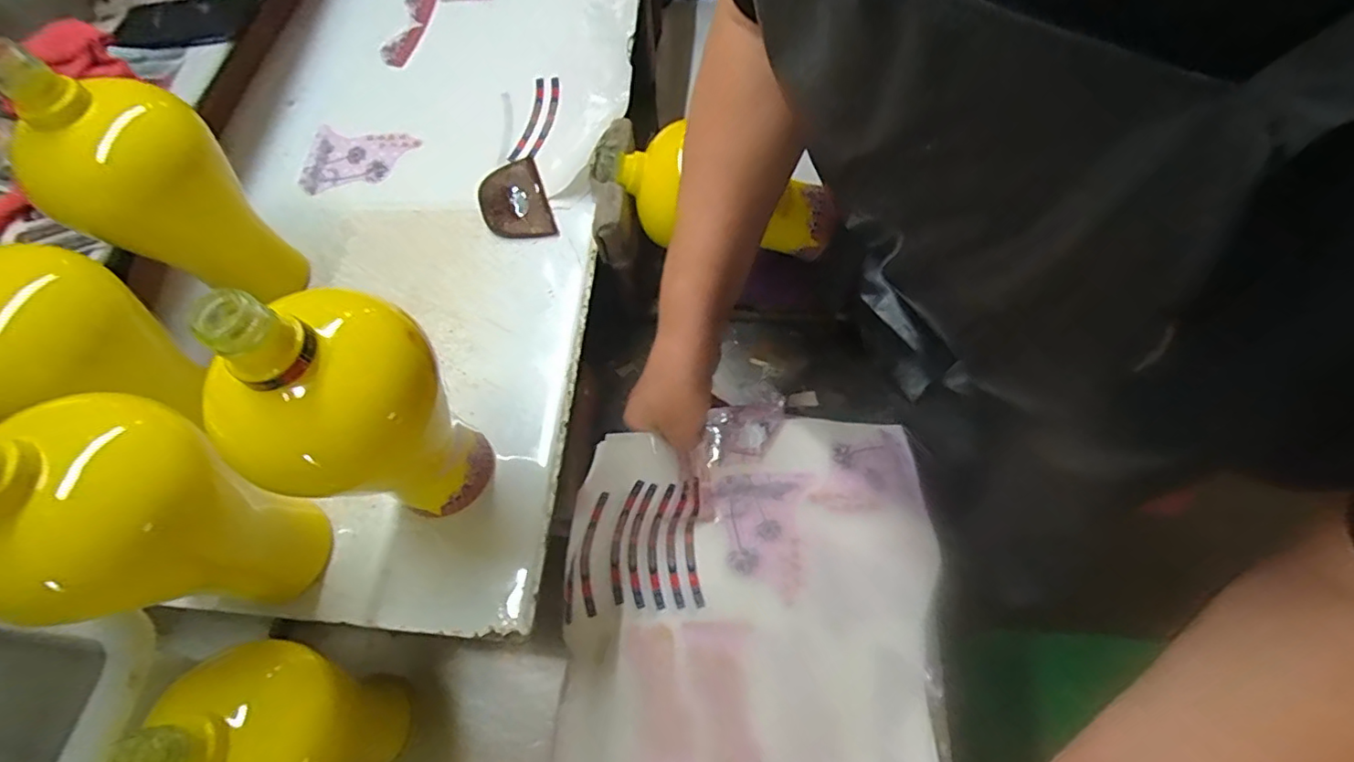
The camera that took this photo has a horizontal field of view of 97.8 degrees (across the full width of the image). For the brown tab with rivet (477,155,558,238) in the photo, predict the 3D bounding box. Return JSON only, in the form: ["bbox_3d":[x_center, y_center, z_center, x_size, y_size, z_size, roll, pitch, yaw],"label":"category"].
[{"bbox_3d":[-0.147,-0.164,0.527,0.058,0.014,0.093,-18,65,-10],"label":"brown tab with rivet"}]

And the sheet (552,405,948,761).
[{"bbox_3d":[0.058,0.214,0.436,0.286,0.083,0.407,4,63,2],"label":"sheet"}]

